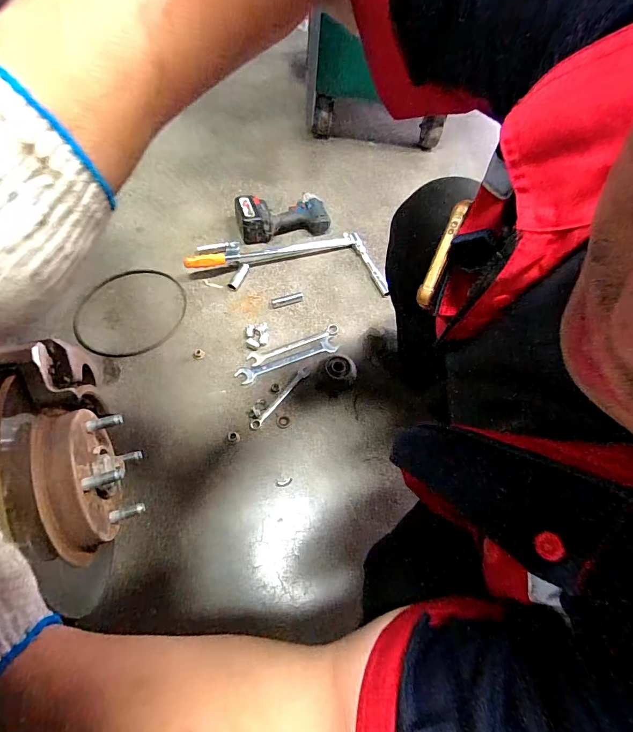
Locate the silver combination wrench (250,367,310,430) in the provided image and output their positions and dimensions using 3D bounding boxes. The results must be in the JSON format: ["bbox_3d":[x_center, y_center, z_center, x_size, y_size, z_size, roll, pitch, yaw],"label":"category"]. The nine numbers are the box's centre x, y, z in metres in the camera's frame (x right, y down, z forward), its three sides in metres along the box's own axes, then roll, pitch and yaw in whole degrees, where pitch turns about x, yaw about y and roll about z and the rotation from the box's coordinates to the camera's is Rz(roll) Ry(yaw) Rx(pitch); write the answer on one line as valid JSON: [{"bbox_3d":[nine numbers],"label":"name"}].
[{"bbox_3d":[-0.079,0.067,0.814,0.023,0.010,0.182,38,65,15],"label":"silver combination wrench"}]

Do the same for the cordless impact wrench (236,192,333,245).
[{"bbox_3d":[-0.098,-0.424,1.044,0.253,0.079,0.112,-14,64,-12],"label":"cordless impact wrench"}]

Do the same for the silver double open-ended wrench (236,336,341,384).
[{"bbox_3d":[-0.066,-0.015,0.865,0.241,0.005,0.043,-21,65,-15],"label":"silver double open-ended wrench"}]

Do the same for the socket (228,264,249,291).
[{"bbox_3d":[-0.203,-0.230,0.966,0.031,0.019,0.087,20,62,6],"label":"socket"}]

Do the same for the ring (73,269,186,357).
[{"bbox_3d":[-0.448,-0.135,0.900,0.261,0.014,0.245,2,62,-3],"label":"ring"}]

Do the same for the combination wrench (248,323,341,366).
[{"bbox_3d":[-0.051,-0.053,0.887,0.230,0.008,0.034,-21,65,-15],"label":"combination wrench"}]

